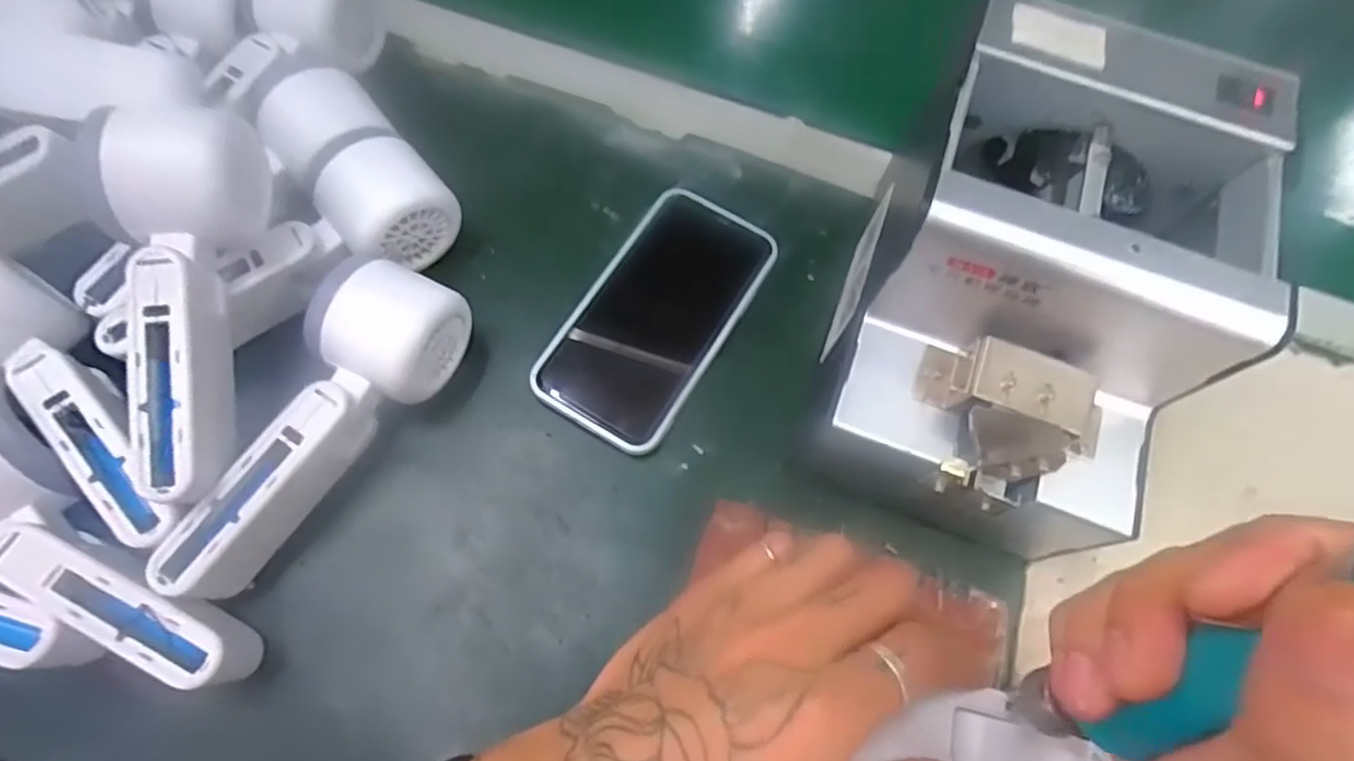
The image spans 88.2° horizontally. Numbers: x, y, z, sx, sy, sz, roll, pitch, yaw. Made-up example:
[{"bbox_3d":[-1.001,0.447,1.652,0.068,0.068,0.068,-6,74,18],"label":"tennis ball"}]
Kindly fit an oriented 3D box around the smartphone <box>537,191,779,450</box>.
[{"bbox_3d":[-0.010,-0.035,0.370,0.075,0.012,0.142,30,69,9],"label":"smartphone"}]

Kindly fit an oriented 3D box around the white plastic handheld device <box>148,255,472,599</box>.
[{"bbox_3d":[-0.155,0.024,0.312,0.051,0.055,0.158,23,68,6],"label":"white plastic handheld device"}]

